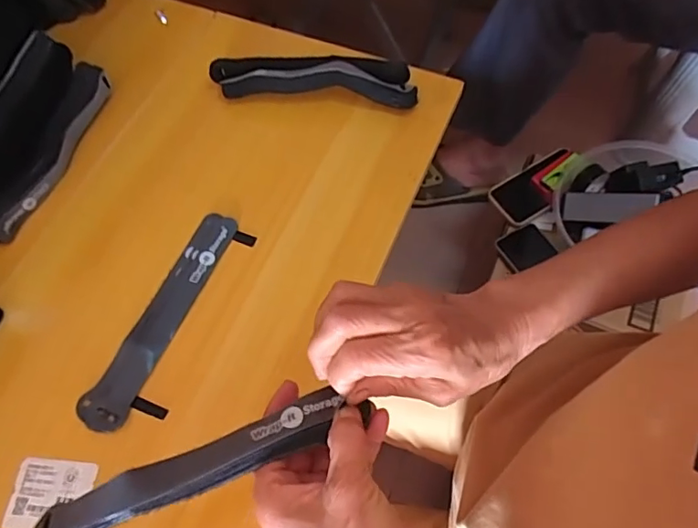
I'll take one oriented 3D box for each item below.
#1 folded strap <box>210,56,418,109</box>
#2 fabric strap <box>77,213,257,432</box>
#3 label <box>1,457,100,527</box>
[{"bbox_3d":[-0.035,-0.185,0.529,0.202,0.044,0.042,4,65,3],"label":"folded strap"},{"bbox_3d":[-0.146,0.045,0.440,0.057,0.008,0.198,22,67,12],"label":"fabric strap"},{"bbox_3d":[-0.218,0.169,0.385,0.059,0.004,0.049,4,64,5],"label":"label"}]

